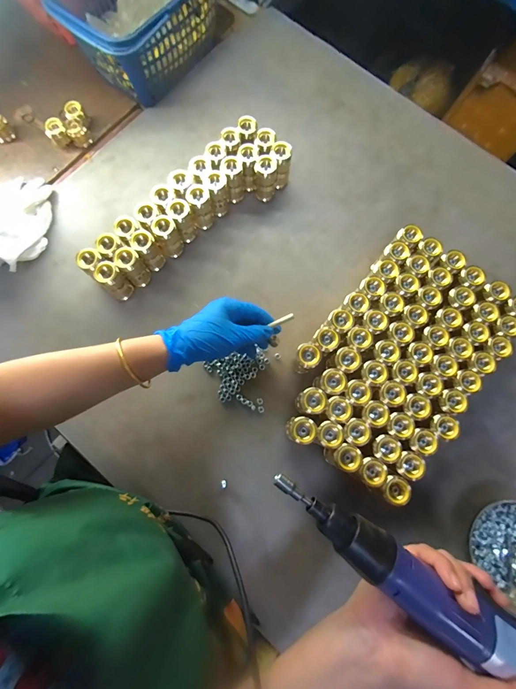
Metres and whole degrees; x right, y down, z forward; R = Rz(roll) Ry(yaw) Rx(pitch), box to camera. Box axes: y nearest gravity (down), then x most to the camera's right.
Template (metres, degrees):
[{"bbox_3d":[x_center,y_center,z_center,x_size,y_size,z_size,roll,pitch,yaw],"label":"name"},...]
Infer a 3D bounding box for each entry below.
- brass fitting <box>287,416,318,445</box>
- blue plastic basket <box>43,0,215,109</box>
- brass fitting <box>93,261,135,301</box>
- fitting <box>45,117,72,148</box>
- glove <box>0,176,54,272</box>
[{"bbox_3d":[0.052,0.107,0.387,0.035,0.068,0.032,0,79,0],"label":"brass fitting"},{"bbox_3d":[-0.185,-0.536,0.499,0.252,0.114,0.190,-44,82,-8],"label":"blue plastic basket"},{"bbox_3d":[-0.204,-0.090,0.433,0.029,0.055,0.031,38,81,7],"label":"brass fitting"},{"bbox_3d":[-0.335,-0.352,0.508,0.029,0.028,0.035,-36,81,-7],"label":"fitting"},{"bbox_3d":[-0.374,-0.193,0.461,0.097,0.051,0.162,8,79,1],"label":"glove"}]

